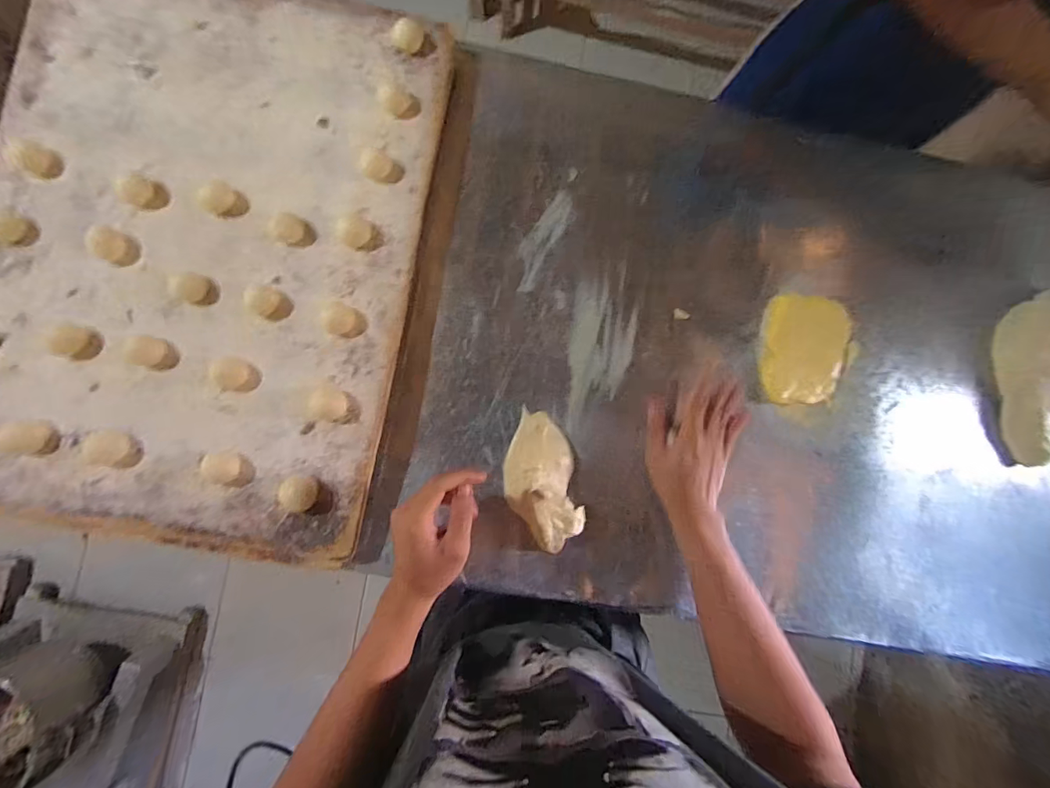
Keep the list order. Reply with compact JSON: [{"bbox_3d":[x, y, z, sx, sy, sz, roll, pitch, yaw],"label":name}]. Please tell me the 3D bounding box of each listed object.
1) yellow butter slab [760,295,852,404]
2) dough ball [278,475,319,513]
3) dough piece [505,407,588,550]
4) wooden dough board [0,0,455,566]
[{"bbox_3d":[0.348,-0.054,0.547,0.105,0.015,0.131,6,86,-5],"label":"yellow butter slab"},{"bbox_3d":[-0.231,0.102,0.447,0.034,0.022,0.036,0,87,-5],"label":"dough ball"},{"bbox_3d":[0.019,0.098,0.496,0.079,0.033,0.153,-6,87,-6],"label":"dough piece"},{"bbox_3d":[-0.338,-0.152,0.471,0.435,0.042,0.614,11,86,-5],"label":"wooden dough board"}]

